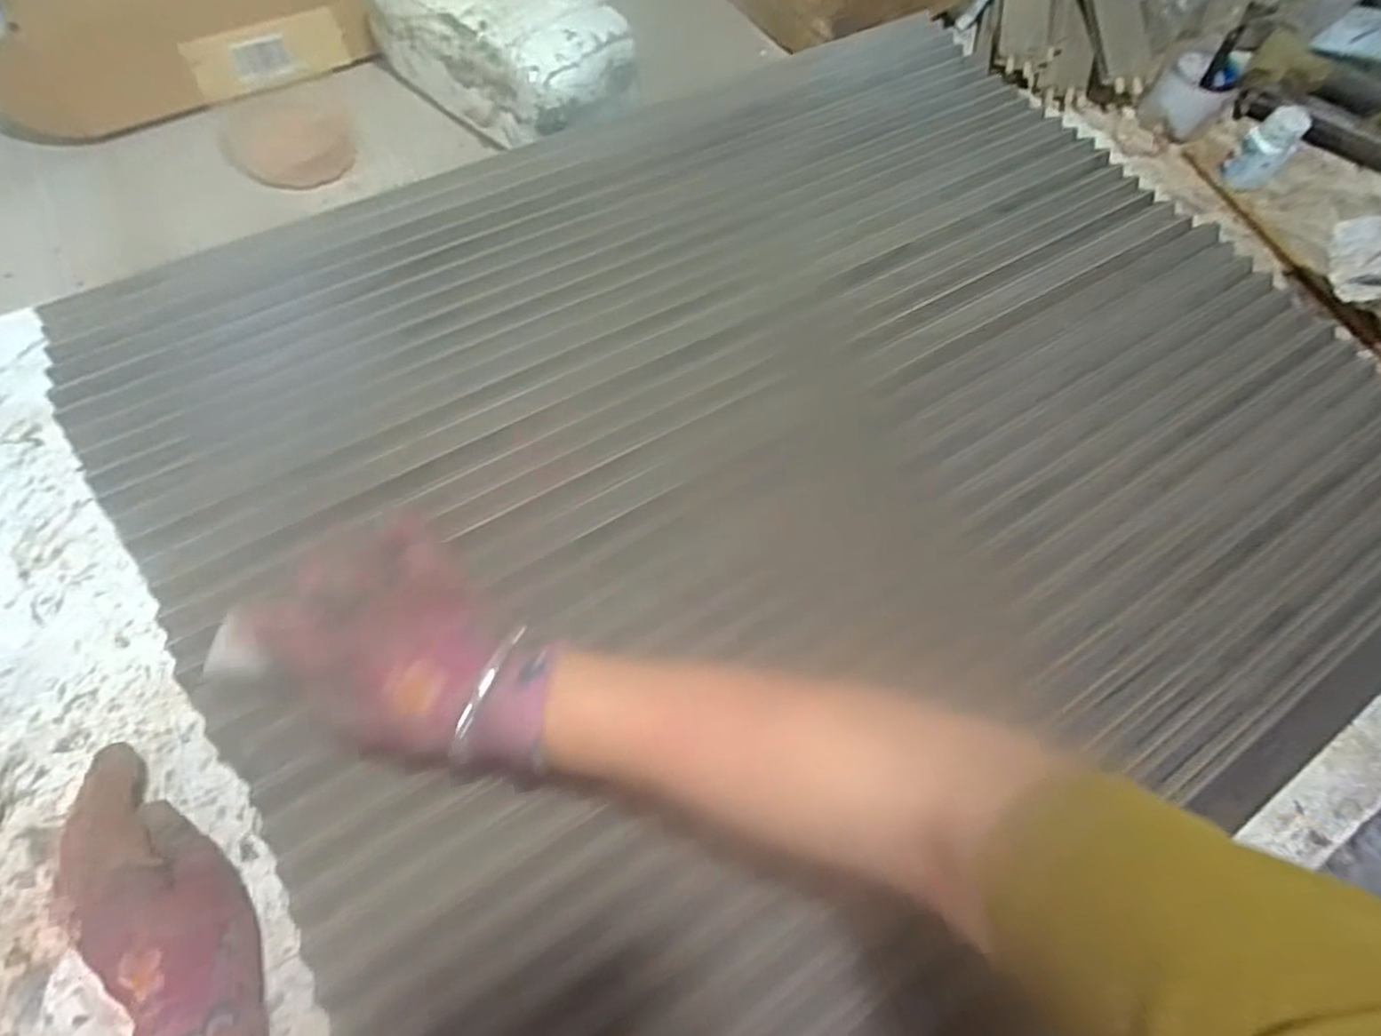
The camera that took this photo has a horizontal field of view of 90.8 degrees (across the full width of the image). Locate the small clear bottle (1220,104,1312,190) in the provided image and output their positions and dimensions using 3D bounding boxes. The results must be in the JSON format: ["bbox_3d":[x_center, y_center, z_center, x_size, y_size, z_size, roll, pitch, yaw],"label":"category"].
[{"bbox_3d":[0.601,-0.386,0.712,0.049,0.065,0.040,37,70,15],"label":"small clear bottle"}]

